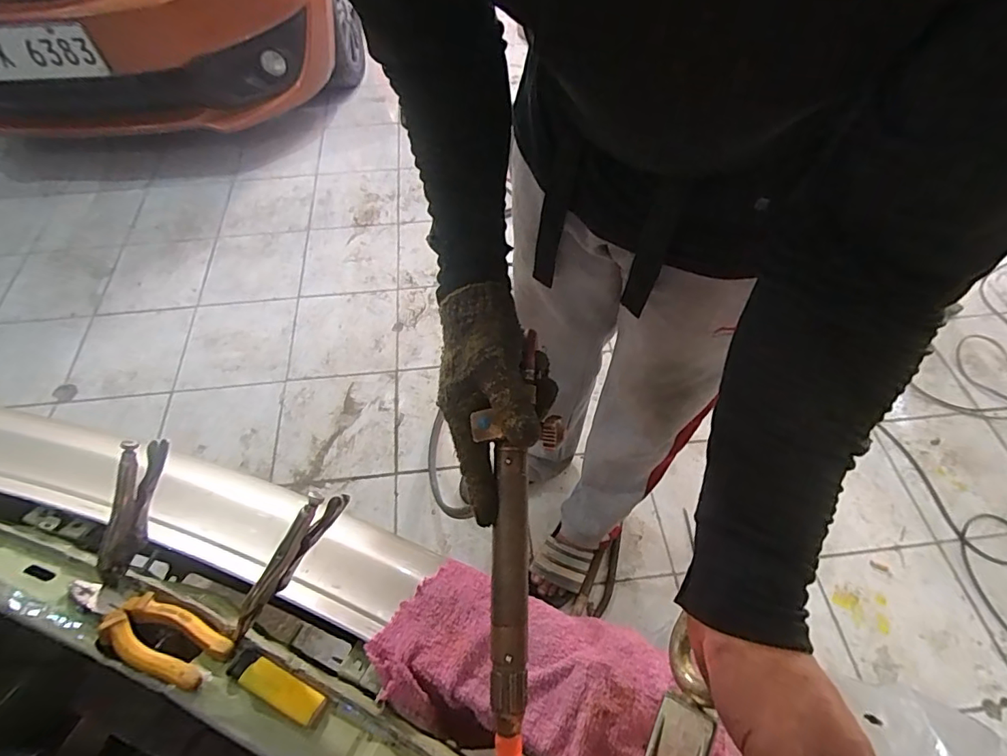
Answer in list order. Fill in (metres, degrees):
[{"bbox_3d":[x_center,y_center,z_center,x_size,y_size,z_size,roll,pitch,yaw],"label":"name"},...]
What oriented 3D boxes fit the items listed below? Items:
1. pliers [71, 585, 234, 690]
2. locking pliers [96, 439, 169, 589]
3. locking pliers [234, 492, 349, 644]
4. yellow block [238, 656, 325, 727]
[{"bbox_3d":[-0.301,0.206,0.414,0.153,0.028,0.047,18,59,13],"label":"pliers"},{"bbox_3d":[-0.329,0.119,0.442,0.011,0.041,0.129,16,93,11],"label":"locking pliers"},{"bbox_3d":[-0.179,0.154,0.406,0.012,0.033,0.149,38,99,23],"label":"locking pliers"},{"bbox_3d":[-0.177,0.249,0.400,0.067,0.004,0.023,25,43,12],"label":"yellow block"}]

